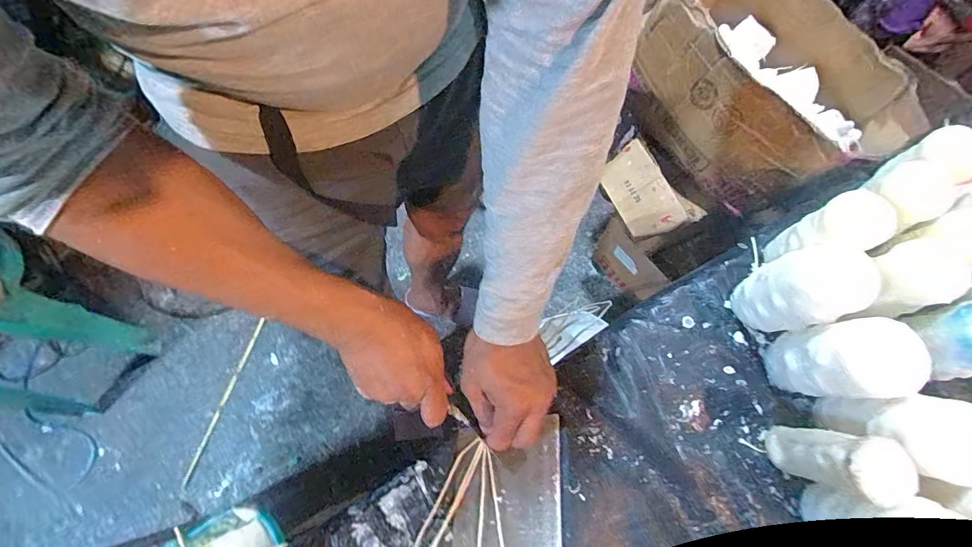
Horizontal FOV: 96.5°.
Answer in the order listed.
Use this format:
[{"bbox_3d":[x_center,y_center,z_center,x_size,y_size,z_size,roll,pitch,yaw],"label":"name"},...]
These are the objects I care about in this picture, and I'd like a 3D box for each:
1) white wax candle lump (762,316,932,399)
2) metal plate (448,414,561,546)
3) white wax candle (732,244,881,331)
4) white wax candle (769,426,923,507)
[{"bbox_3d":[0.300,0.076,0.373,0.066,0.107,0.061,-1,71,2],"label":"white wax candle lump"},{"bbox_3d":[0.019,0.211,0.407,0.099,0.004,0.129,2,70,2],"label":"metal plate"},{"bbox_3d":[0.287,0.018,0.405,0.061,0.114,0.066,-17,71,-4],"label":"white wax candle"},{"bbox_3d":[0.291,0.158,0.363,0.045,0.105,0.047,10,71,5],"label":"white wax candle"}]

